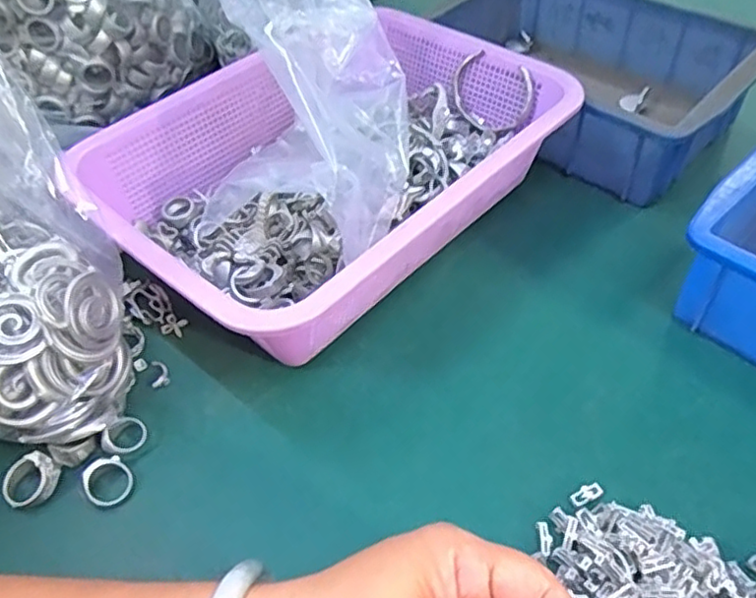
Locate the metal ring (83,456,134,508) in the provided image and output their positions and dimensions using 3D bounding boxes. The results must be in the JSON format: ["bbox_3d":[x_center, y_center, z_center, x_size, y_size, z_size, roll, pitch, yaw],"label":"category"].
[{"bbox_3d":[-0.141,0.096,0.335,0.023,0.012,0.023,-1,49,1],"label":"metal ring"}]

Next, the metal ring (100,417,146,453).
[{"bbox_3d":[-0.138,0.075,0.349,0.024,0.007,0.018,-32,85,-31],"label":"metal ring"}]

